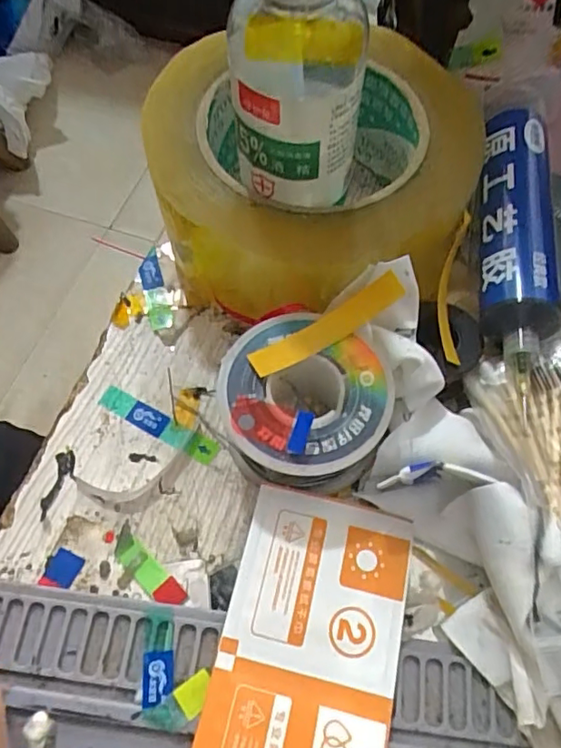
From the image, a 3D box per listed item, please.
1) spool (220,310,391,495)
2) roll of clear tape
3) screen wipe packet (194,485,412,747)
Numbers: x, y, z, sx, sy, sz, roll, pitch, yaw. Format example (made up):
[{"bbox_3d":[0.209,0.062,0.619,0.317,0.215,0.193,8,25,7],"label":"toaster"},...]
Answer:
[{"bbox_3d":[0.007,0.010,0.185,0.052,0.033,0.052,0,64,0],"label":"spool"},{"bbox_3d":[0.007,-0.077,0.217,0.122,0.047,0.114,0,64,0],"label":"roll of clear tape"},{"bbox_3d":[0.008,0.080,0.157,0.049,0.007,0.090,12,65,6],"label":"screen wipe packet"}]

